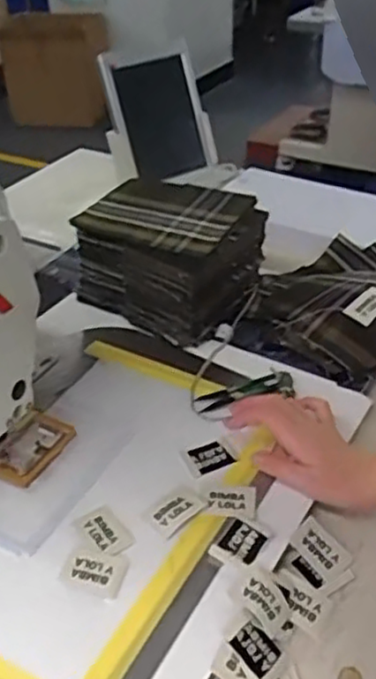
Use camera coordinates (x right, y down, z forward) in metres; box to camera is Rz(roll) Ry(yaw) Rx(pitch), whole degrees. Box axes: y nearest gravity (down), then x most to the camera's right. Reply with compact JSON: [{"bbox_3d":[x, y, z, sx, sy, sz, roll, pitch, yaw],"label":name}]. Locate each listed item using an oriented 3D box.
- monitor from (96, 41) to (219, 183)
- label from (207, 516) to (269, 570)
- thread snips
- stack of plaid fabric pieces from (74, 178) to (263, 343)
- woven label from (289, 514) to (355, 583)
[{"bbox_3d":[-0.045,-0.359,1.111,0.187,0.203,0.041,-28,18,-38],"label":"monitor"},{"bbox_3d":[0.044,0.167,0.576,0.035,0.006,0.046,23,42,29],"label":"label"},{"bbox_3d":[0.059,0.053,0.721,0.105,0.005,0.028,-16,44,-17],"label":"thread snips"},{"bbox_3d":[-0.024,-0.100,0.842,0.185,0.120,0.166,18,41,22],"label":"stack of plaid fabric pieces"},{"bbox_3d":[0.111,0.175,0.587,0.034,0.004,0.050,-31,65,-31],"label":"woven label"}]

